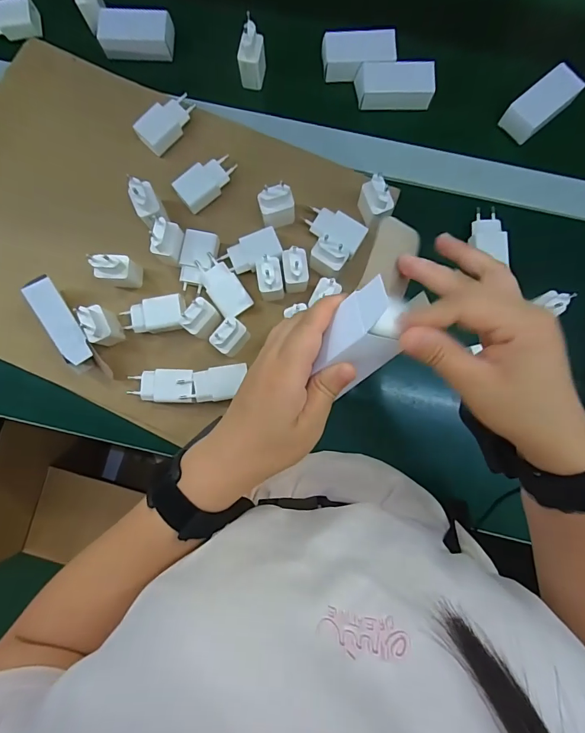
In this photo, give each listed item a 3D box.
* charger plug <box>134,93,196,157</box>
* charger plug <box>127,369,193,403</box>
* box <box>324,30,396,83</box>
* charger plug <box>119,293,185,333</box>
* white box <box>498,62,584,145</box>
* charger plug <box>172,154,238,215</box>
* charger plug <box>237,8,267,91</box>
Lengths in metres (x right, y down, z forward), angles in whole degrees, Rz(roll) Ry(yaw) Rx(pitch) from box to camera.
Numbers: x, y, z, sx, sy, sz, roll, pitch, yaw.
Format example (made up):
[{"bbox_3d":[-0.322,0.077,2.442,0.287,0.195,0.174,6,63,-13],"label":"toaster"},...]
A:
[{"bbox_3d":[-0.160,-0.309,0.504,0.040,0.029,0.083,40,87,4],"label":"charger plug"},{"bbox_3d":[-0.154,0.023,0.475,0.077,0.031,0.038,1,85,1],"label":"charger plug"},{"bbox_3d":[0.086,-0.407,0.521,0.092,0.023,0.050,-3,85,1],"label":"box"},{"bbox_3d":[-0.169,-0.061,0.483,0.080,0.028,0.040,-8,85,0],"label":"charger plug"},{"bbox_3d":[0.317,-0.334,0.504,0.097,0.028,0.045,-40,86,-3],"label":"white box"},{"bbox_3d":[-0.106,-0.229,0.496,0.079,0.026,0.039,-39,86,-2],"label":"charger plug"},{"bbox_3d":[-0.052,-0.396,0.506,0.030,0.068,0.042,10,85,2],"label":"charger plug"}]

